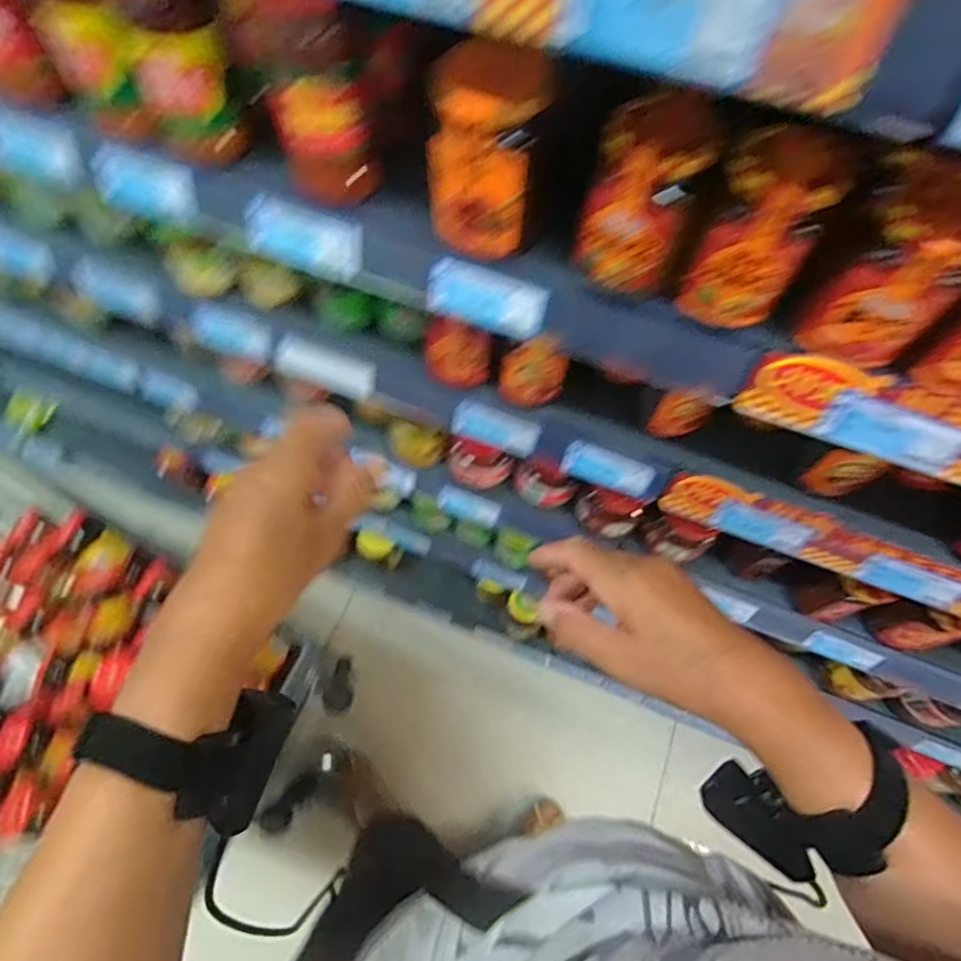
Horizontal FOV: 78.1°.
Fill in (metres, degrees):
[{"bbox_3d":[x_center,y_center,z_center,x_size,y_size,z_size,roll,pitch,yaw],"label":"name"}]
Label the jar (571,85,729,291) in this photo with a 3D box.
[{"bbox_3d":[0.096,-0.166,0.357,0.060,0.092,0.045,30,67,12],"label":"jar"}]

